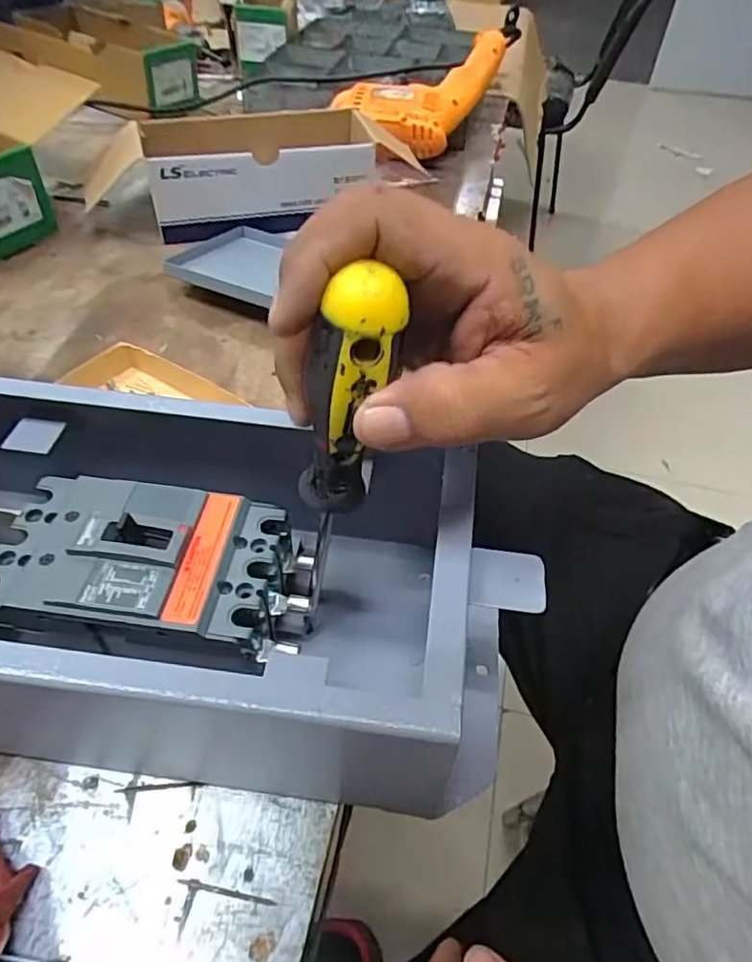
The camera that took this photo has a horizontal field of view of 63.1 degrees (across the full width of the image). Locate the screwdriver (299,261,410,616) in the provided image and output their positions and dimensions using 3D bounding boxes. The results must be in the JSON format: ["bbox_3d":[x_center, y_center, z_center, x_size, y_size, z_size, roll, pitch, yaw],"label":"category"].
[{"bbox_3d":[-0.014,-0.011,0.236,0.026,0.142,0.022,31,47,19],"label":"screwdriver"}]

